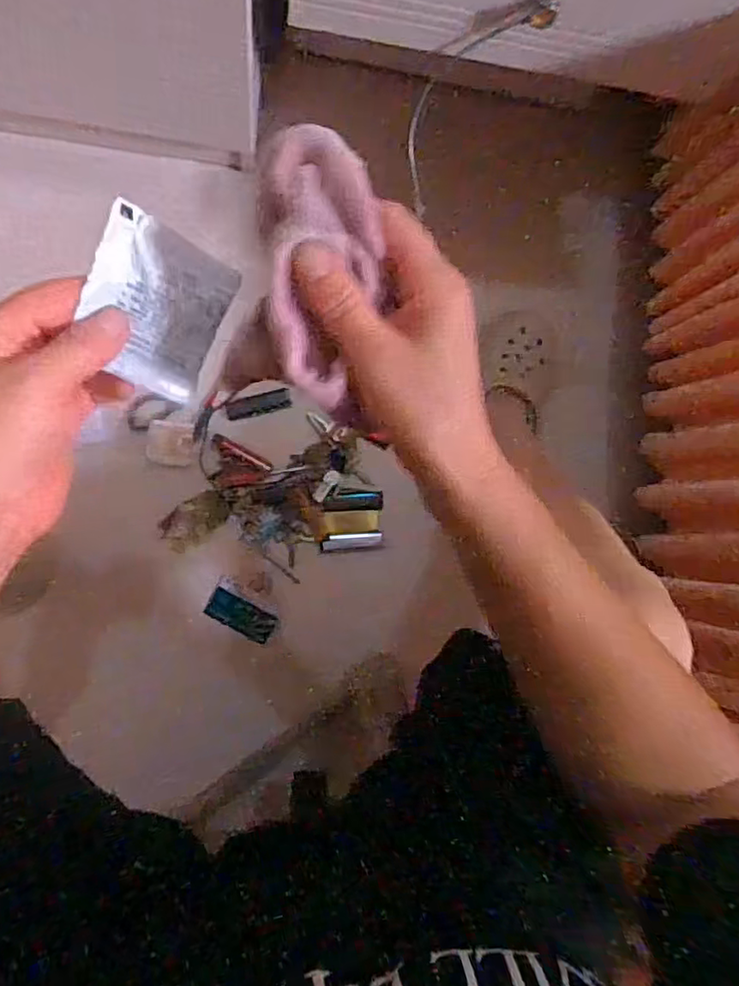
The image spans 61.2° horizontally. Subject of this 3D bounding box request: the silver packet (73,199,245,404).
[{"bbox_3d":[-0.102,-0.088,0.299,0.062,0.006,0.073,19,96,-33],"label":"silver packet"}]

